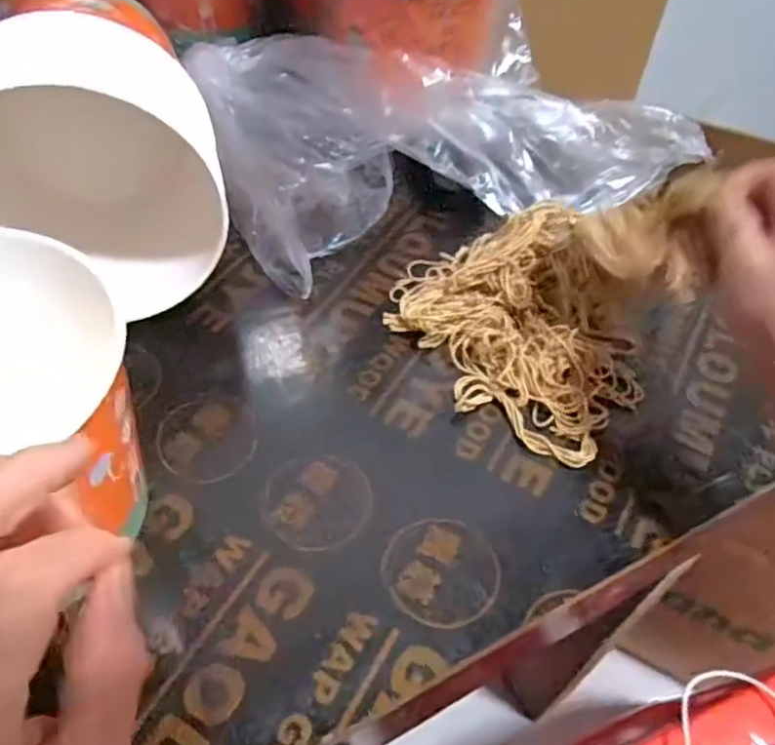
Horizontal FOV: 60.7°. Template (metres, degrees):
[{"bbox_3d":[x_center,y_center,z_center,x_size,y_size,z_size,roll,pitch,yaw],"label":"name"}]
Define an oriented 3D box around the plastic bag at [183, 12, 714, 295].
[{"bbox_3d":[0.022,-0.236,0.594,0.357,0.059,0.320,-18,55,-15],"label":"plastic bag"}]

